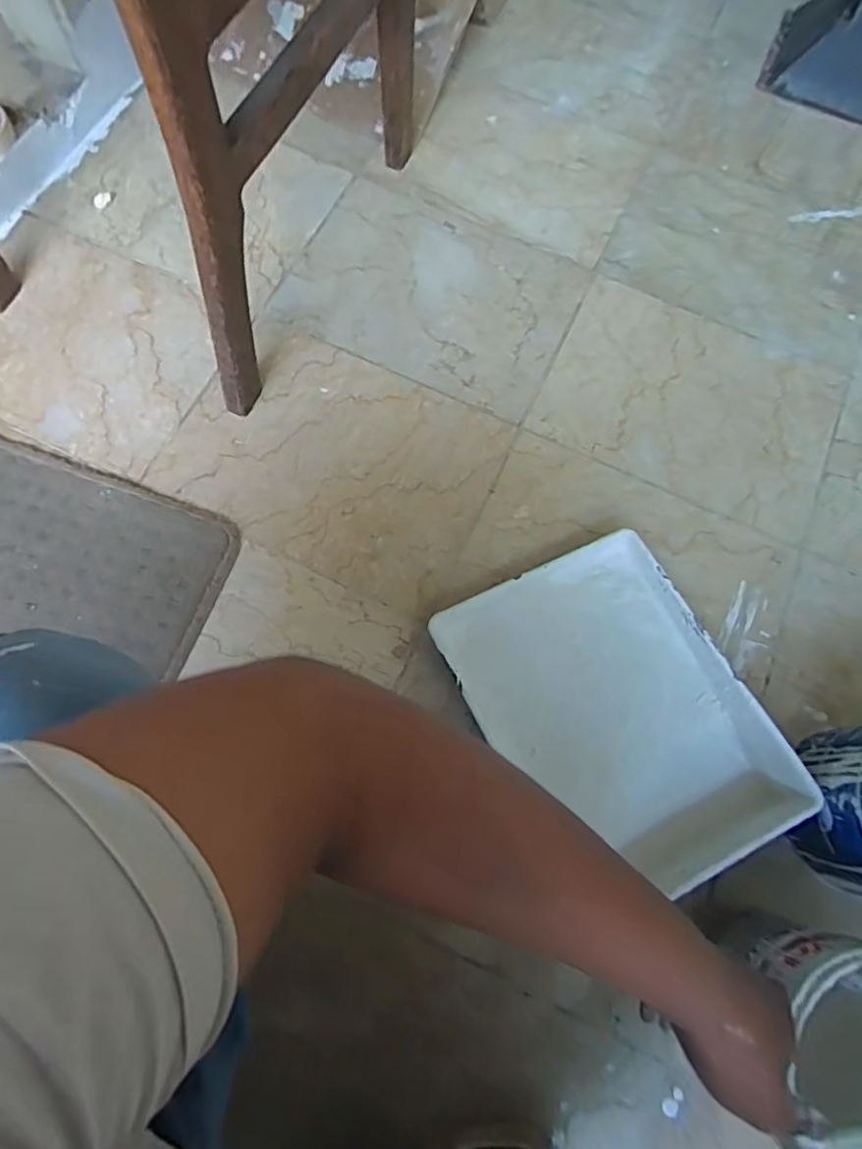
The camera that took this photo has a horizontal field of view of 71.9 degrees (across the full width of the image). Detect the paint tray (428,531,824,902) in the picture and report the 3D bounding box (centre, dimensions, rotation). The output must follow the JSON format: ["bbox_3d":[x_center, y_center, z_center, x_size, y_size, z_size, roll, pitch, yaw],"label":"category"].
[{"bbox_3d":[0.195,0.151,0.669,0.276,0.088,0.353,-25,76,-9],"label":"paint tray"}]

